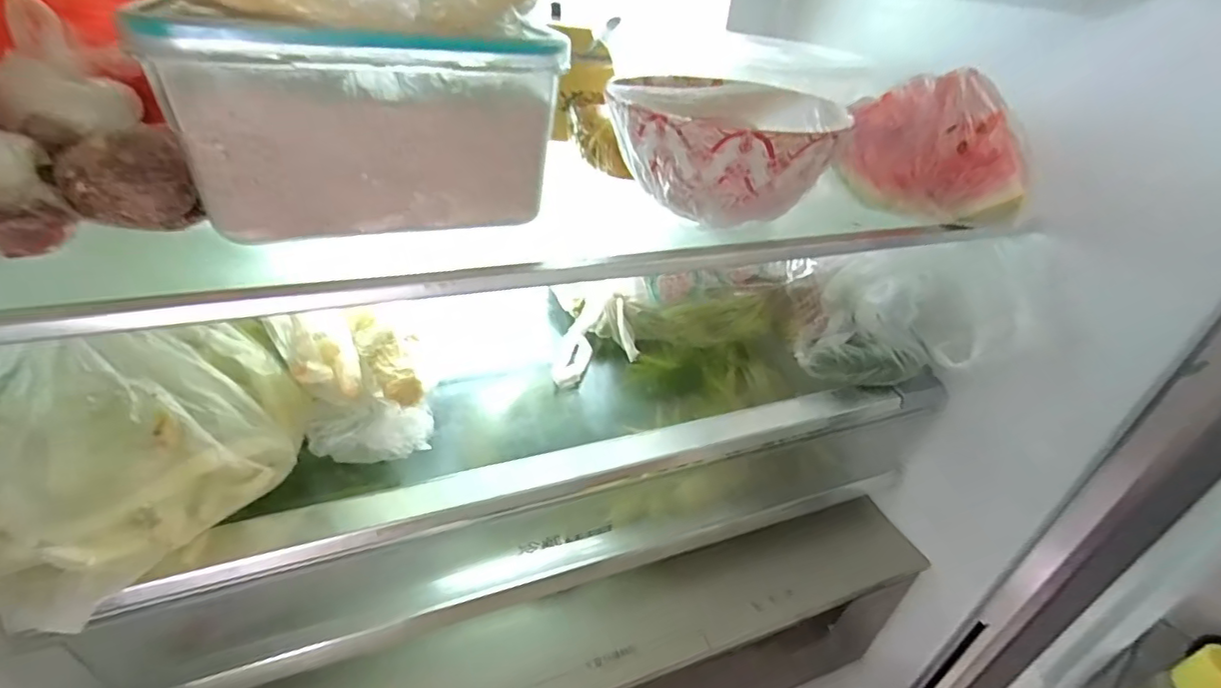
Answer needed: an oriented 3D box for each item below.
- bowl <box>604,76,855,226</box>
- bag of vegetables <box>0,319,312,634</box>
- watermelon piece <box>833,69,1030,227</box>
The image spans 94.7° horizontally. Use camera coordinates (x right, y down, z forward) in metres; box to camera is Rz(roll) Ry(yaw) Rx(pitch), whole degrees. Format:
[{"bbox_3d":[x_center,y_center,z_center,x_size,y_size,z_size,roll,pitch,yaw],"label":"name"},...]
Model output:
[{"bbox_3d":[0.074,-0.137,0.391,0.140,0.061,0.157,10,34,3],"label":"bowl"},{"bbox_3d":[-0.269,0.048,0.327,0.101,0.108,0.184,22,36,20],"label":"bag of vegetables"},{"bbox_3d":[0.239,-0.140,0.409,0.123,0.091,0.056,30,40,30],"label":"watermelon piece"}]

